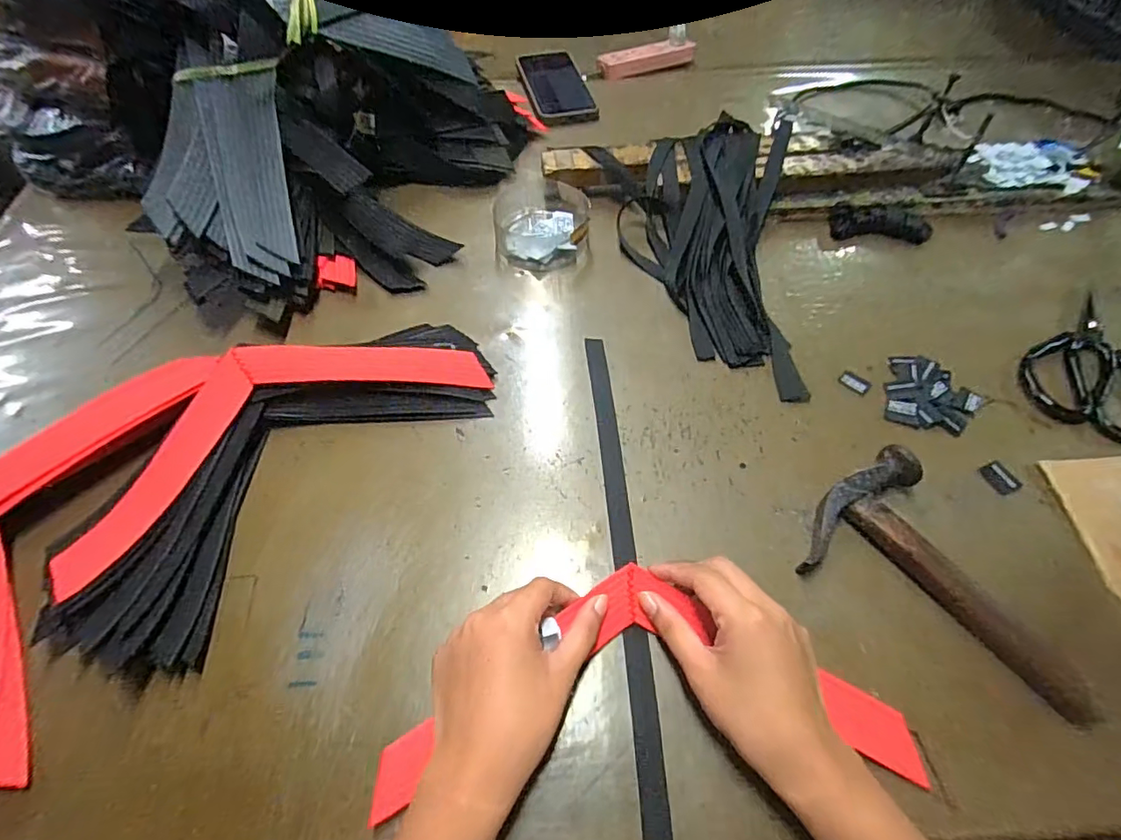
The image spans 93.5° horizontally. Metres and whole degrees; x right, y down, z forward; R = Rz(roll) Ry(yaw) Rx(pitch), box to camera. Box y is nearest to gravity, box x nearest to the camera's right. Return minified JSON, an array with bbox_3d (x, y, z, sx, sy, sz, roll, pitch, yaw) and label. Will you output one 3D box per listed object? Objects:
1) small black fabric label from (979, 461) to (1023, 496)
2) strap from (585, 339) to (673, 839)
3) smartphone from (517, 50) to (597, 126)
[{"bbox_3d":[0.340,0.044,0.406,0.020,0.004,0.025,-22,61,-13],"label":"small black fabric label"},{"bbox_3d":[0.045,0.086,0.386,0.018,0.004,0.371,-3,58,-2],"label":"strap"},{"bbox_3d":[-0.007,-0.461,0.720,0.082,0.007,0.181,-11,59,-6],"label":"smartphone"}]

